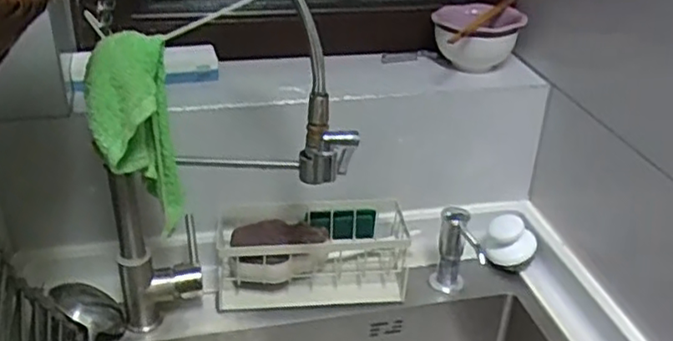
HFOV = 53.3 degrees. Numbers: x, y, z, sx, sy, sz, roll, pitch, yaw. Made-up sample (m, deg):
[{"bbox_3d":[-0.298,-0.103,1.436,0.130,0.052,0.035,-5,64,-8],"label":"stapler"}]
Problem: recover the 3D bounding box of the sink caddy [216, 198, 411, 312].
[{"bbox_3d":[-0.033,0.103,0.859,0.234,0.093,0.117,-2,29,-8],"label":"sink caddy"}]

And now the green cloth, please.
[{"bbox_3d":[-0.188,-0.029,0.622,0.067,0.190,0.060,1,29,-2],"label":"green cloth"}]

